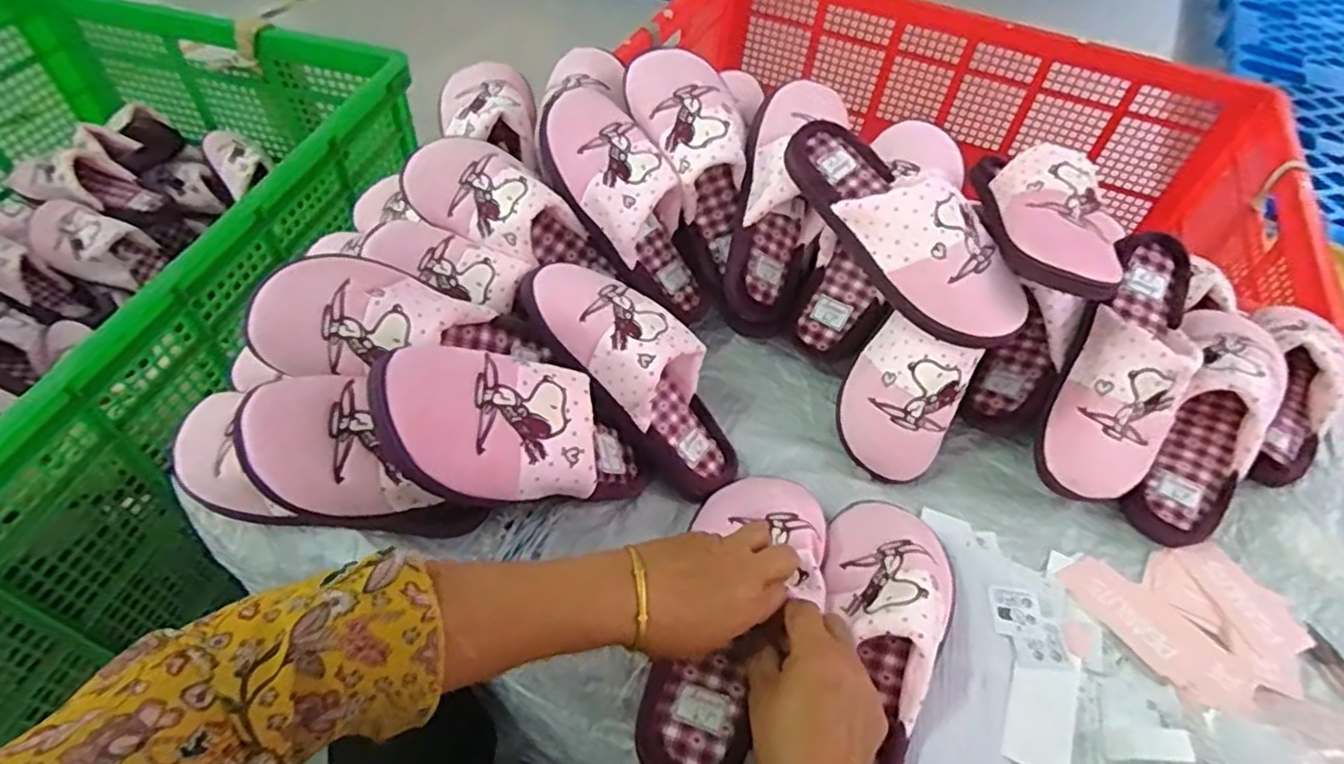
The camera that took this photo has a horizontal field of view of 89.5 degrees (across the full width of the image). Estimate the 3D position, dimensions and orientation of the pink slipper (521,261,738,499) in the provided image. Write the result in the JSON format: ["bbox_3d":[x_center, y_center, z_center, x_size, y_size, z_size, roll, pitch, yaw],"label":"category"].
[{"bbox_3d":[-0.026,-0.008,0.591,0.090,0.076,0.246,-43,99,-31],"label":"pink slipper"}]

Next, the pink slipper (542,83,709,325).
[{"bbox_3d":[-0.038,-0.168,0.648,0.098,0.079,0.247,-39,106,-30],"label":"pink slipper"}]

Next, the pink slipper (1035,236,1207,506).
[{"bbox_3d":[0.399,-0.018,0.578,0.100,0.075,0.251,25,79,14],"label":"pink slipper"}]

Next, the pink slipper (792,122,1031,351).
[{"bbox_3d":[0.192,-0.135,0.561,0.093,0.066,0.246,-33,74,-19],"label":"pink slipper"}]

